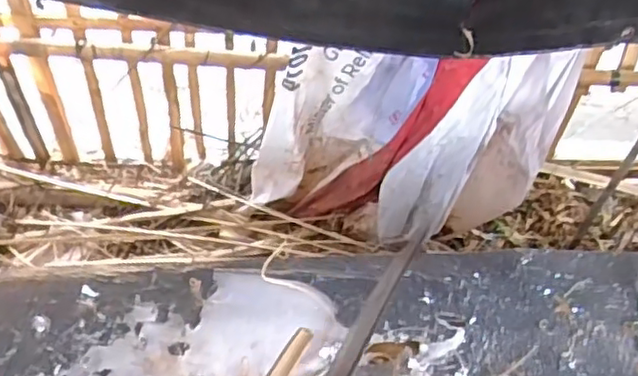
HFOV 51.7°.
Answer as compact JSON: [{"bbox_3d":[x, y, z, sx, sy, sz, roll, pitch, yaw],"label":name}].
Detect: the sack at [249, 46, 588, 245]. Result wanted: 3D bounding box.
[{"bbox_3d":[0.165,-0.080,1.297,0.584,0.422,0.148,1,49,-3],"label":"sack"}]

